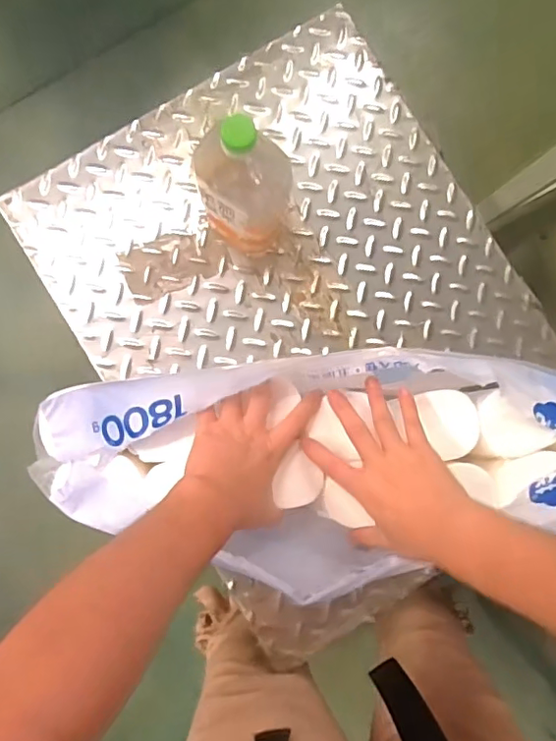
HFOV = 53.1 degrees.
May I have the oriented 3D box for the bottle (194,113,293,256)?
[{"bbox_3d":[-0.038,-0.182,0.568,0.093,0.217,0.070,14,85,-1],"label":"bottle"}]

